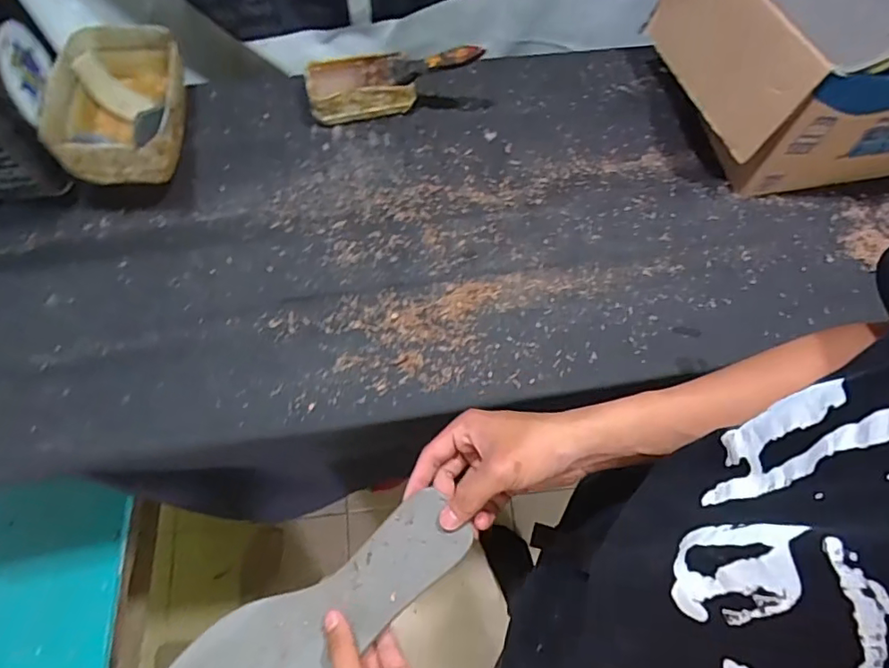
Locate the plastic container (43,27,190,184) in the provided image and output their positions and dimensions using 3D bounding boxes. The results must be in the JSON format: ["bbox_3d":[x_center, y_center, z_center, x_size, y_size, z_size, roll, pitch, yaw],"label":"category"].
[{"bbox_3d":[-0.358,-0.254,0.605,0.129,0.081,0.169,-3,67,-4],"label":"plastic container"}]

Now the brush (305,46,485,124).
[{"bbox_3d":[-0.059,-0.303,0.657,0.207,0.062,0.074,-9,66,9],"label":"brush"}]

